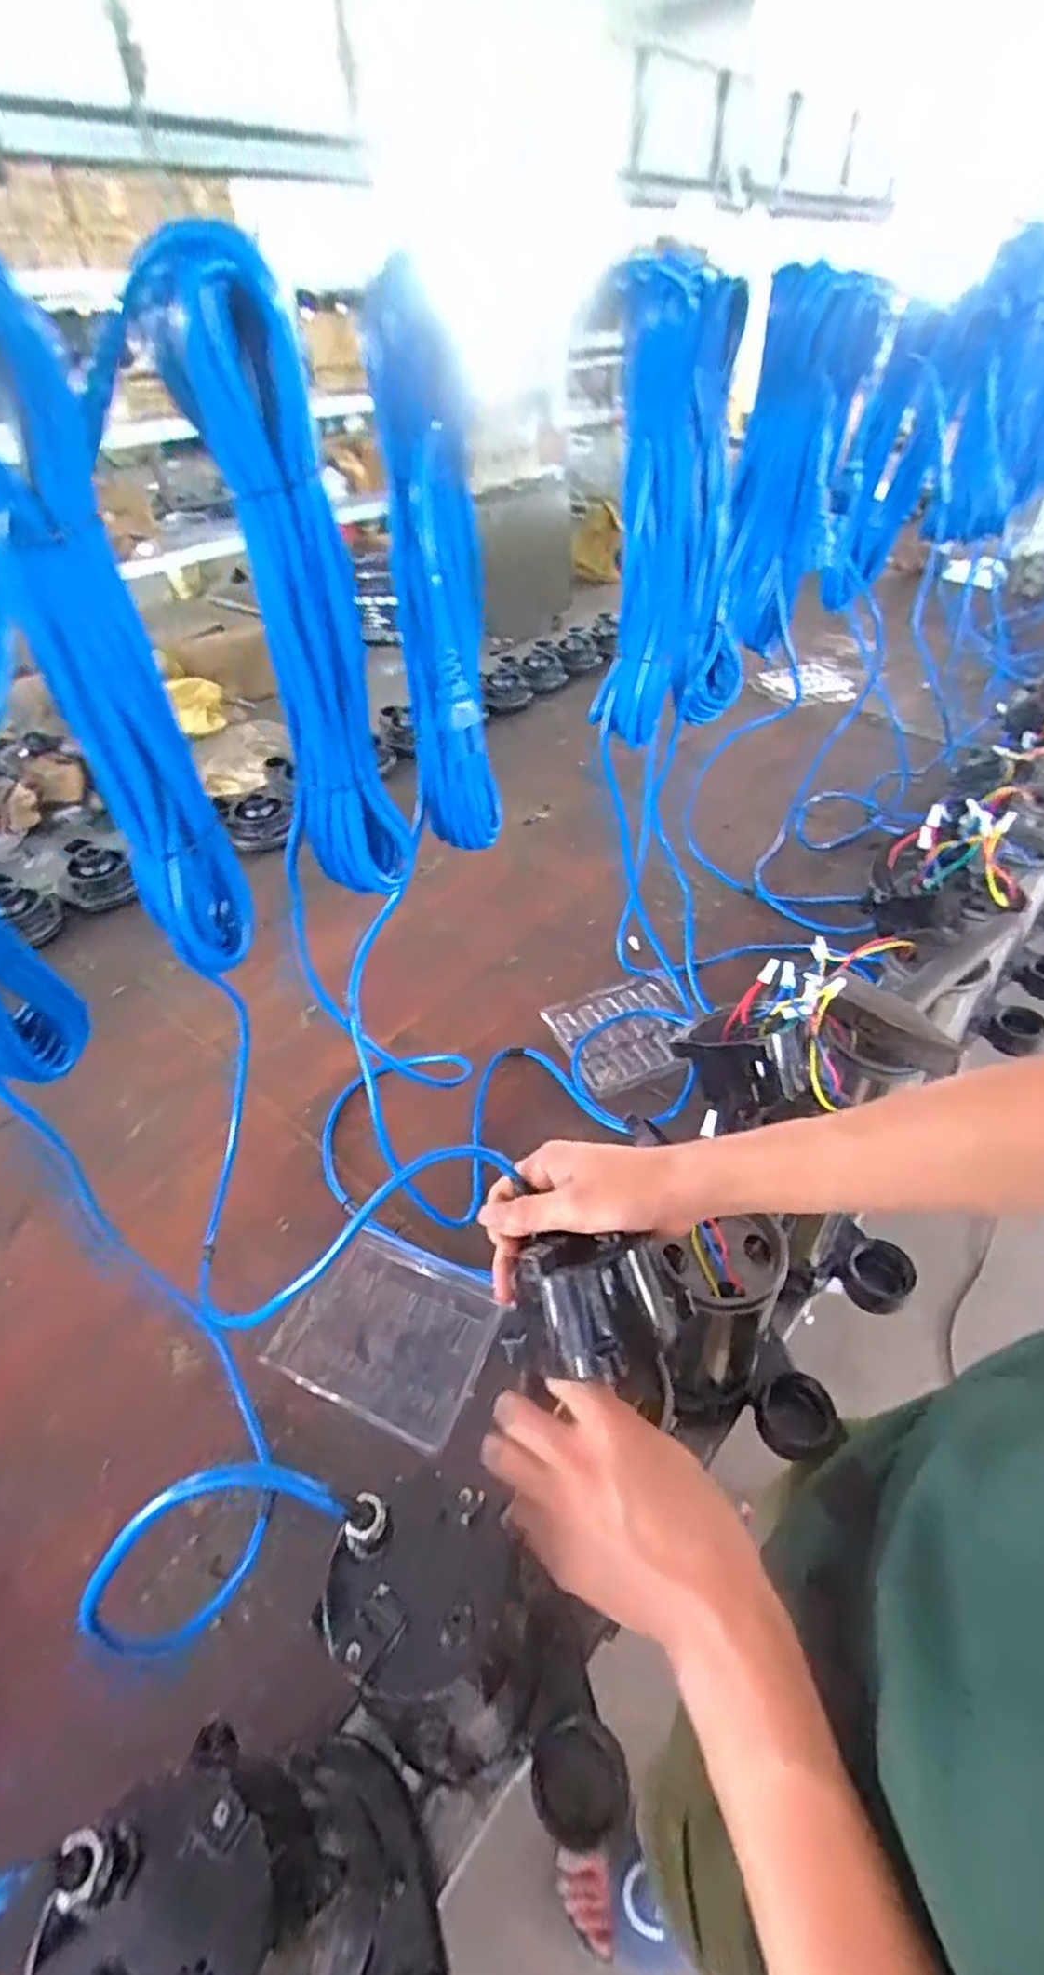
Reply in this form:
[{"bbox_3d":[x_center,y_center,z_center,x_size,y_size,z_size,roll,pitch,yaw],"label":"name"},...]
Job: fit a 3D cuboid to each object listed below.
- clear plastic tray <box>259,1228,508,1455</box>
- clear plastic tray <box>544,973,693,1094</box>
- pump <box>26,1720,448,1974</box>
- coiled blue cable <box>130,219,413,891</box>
[{"bbox_3d":[-0.115,0.295,0.637,0.172,0.032,0.133,19,52,19],"label":"clear plastic tray"},{"bbox_3d":[0.130,0.051,0.882,0.170,0.020,0.152,-16,45,-17],"label":"clear plastic tray"},{"bbox_3d":[-0.095,0.424,0.322,0.155,0.232,0.105,21,48,22],"label":"pump"},{"bbox_3d":[-0.125,-0.196,0.425,0.073,0.326,0.036,-8,44,-6],"label":"coiled blue cable"}]

